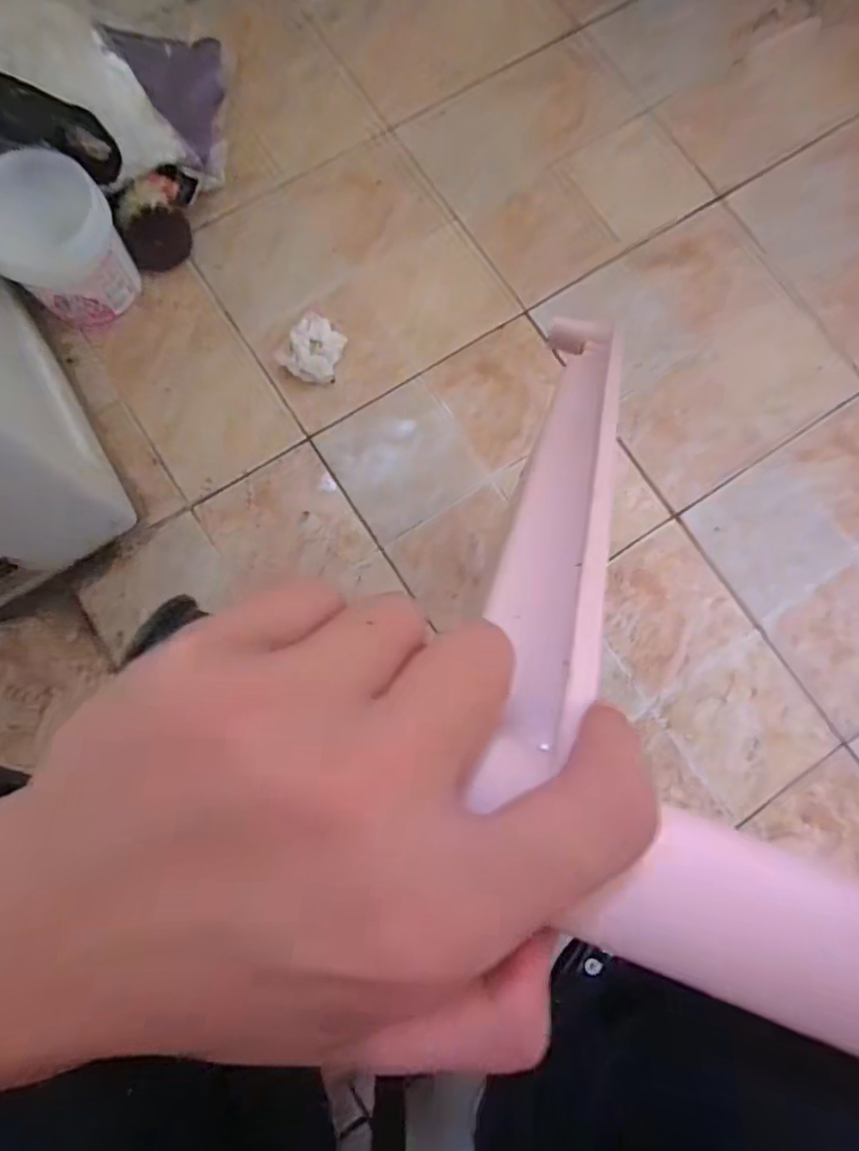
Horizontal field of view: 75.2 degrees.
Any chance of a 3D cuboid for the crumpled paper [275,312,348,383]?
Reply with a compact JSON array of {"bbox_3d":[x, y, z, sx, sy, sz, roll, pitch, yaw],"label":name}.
[{"bbox_3d":[-0.129,-0.256,0.634,0.059,0.032,0.074,34,82,4],"label":"crumpled paper"}]

